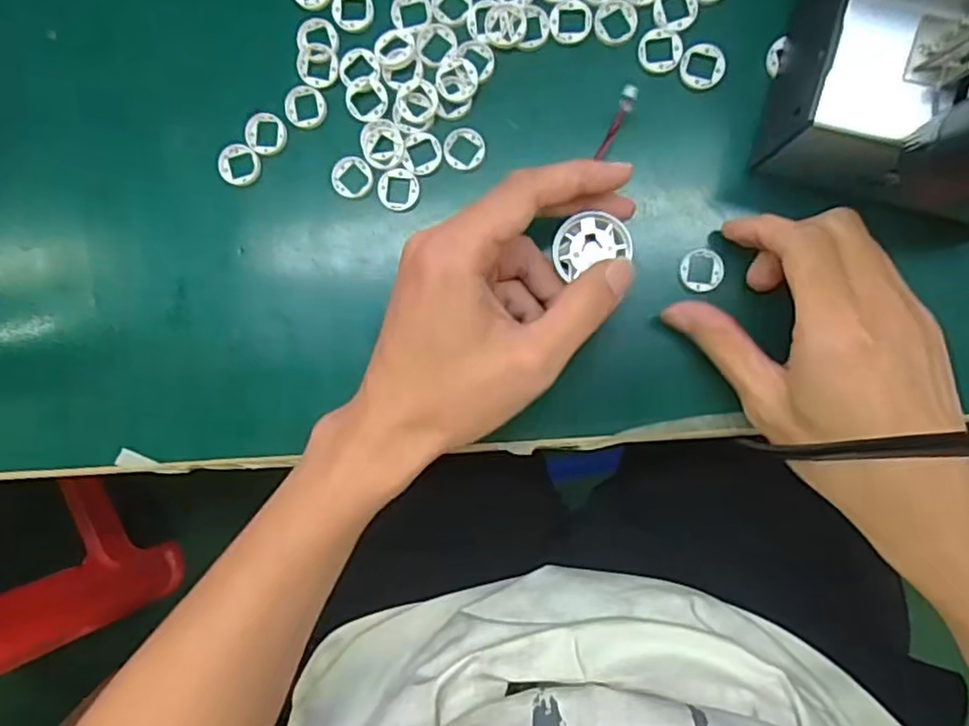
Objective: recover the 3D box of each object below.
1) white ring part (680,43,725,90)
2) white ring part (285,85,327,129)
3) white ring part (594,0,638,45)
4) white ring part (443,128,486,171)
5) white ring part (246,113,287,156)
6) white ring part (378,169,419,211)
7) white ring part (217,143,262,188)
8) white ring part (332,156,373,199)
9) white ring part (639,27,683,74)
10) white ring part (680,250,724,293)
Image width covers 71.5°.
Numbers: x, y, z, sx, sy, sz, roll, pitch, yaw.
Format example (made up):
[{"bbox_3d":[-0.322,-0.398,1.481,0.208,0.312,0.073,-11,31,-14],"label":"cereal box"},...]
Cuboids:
[{"bbox_3d":[0.110,-0.150,0.340,0.022,0.004,0.022,0,93,5],"label":"white ring part"},{"bbox_3d":[-0.096,-0.137,0.361,0.023,0.004,0.021,0,93,5],"label":"white ring part"},{"bbox_3d":[0.067,-0.175,0.345,0.022,0.004,0.021,-1,93,5],"label":"white ring part"},{"bbox_3d":[-0.011,-0.113,0.354,0.021,0.004,0.021,7,93,5],"label":"white ring part"},{"bbox_3d":[-0.118,-0.123,0.363,0.021,0.004,0.023,0,93,5],"label":"white ring part"},{"bbox_3d":[-0.046,-0.092,0.355,0.022,0.004,0.021,0,93,5],"label":"white ring part"},{"bbox_3d":[-0.133,-0.108,0.366,0.021,0.007,0.021,0,93,5],"label":"white ring part"},{"bbox_3d":[-0.070,-0.099,0.359,0.022,0.004,0.021,0,93,5],"label":"white ring part"},{"bbox_3d":[0.090,-0.159,0.342,0.021,0.004,0.022,0,93,5],"label":"white ring part"},{"bbox_3d":[0.111,-0.047,0.344,0.022,0.004,0.021,0,93,5],"label":"white ring part"}]

